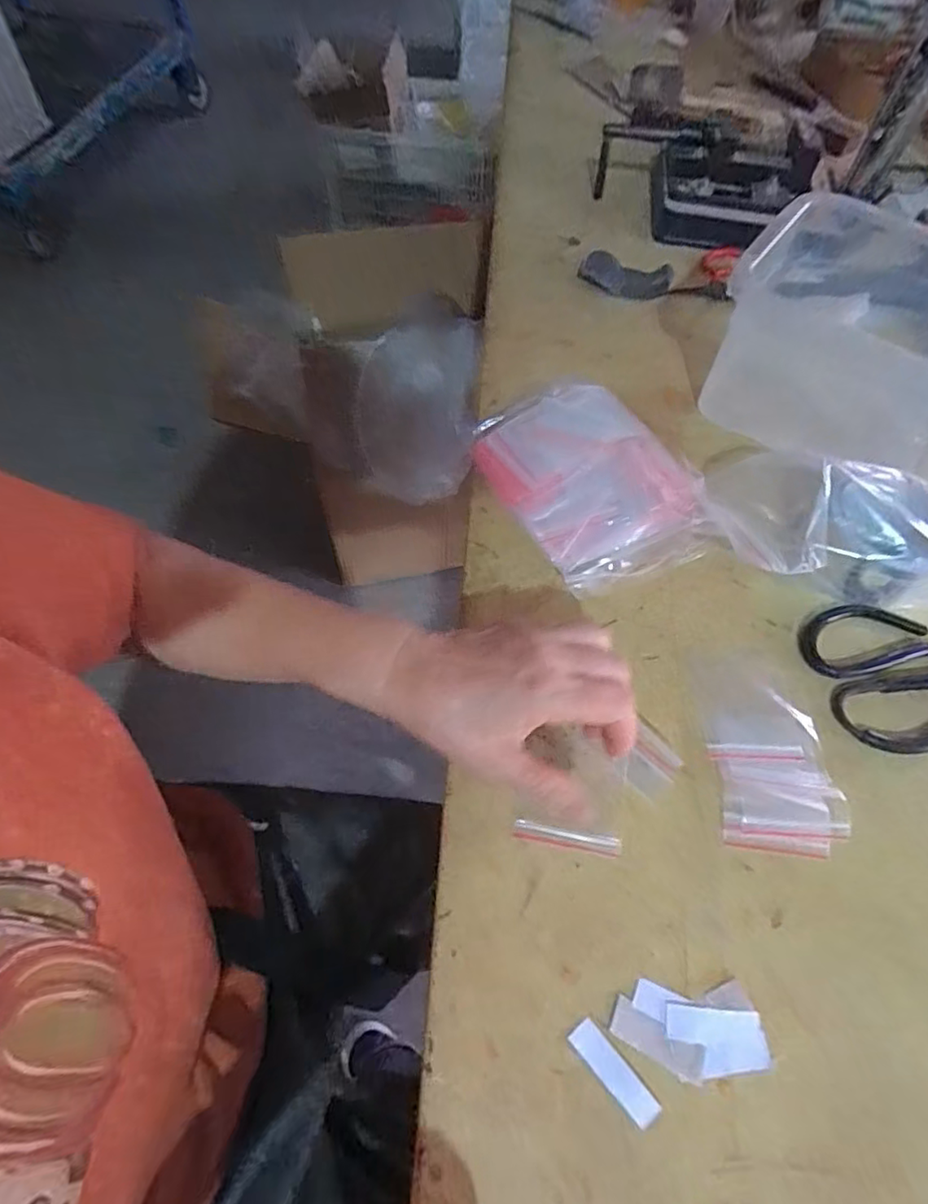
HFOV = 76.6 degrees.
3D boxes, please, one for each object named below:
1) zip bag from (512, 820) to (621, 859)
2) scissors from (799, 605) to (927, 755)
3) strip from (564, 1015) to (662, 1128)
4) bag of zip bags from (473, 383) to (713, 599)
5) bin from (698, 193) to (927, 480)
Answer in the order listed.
[{"bbox_3d":[0.059,0.134,0.333,0.061,0.004,0.010,10,59,1],"label":"zip bag"},{"bbox_3d":[0.323,0.041,0.399,0.171,0.009,0.102,-9,61,-10],"label":"scissors"},{"bbox_3d":[0.072,0.226,0.282,0.014,0.004,0.047,-37,69,-23],"label":"strip"},{"bbox_3d":[0.097,-0.093,0.444,0.127,0.044,0.168,-23,64,-17],"label":"bag of zip bags"},{"bbox_3d":[0.337,-0.203,0.480,0.235,0.125,0.163,38,64,16],"label":"bin"}]

